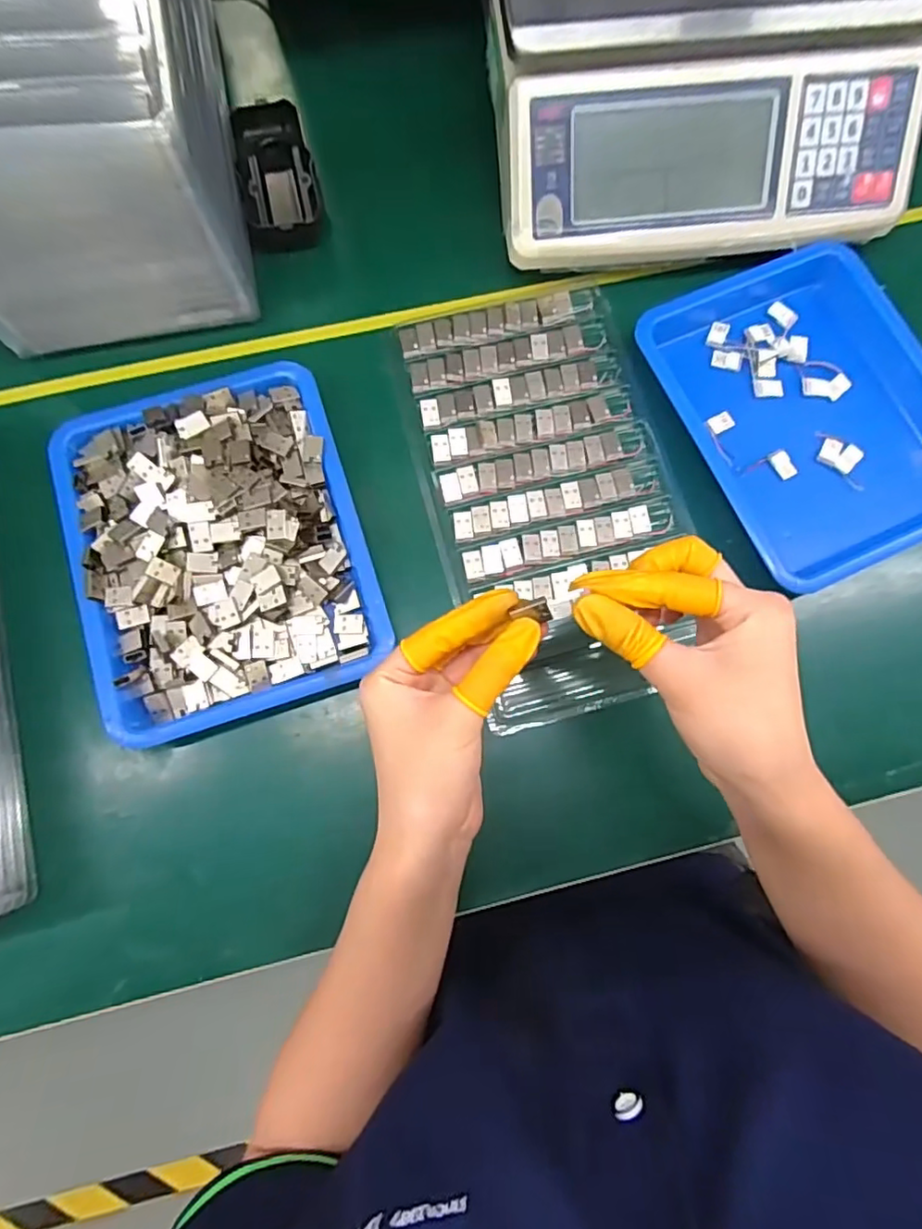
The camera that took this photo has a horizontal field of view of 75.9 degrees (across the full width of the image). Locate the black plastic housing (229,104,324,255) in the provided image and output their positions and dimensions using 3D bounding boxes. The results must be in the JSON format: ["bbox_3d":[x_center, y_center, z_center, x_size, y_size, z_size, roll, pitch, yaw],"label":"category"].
[{"bbox_3d":[-0.136,-0.324,0.439,0.054,0.030,0.104,-12,80,-4],"label":"black plastic housing"}]

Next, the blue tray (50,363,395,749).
[{"bbox_3d":[-0.150,-0.044,0.371,0.169,0.033,0.214,-17,80,-4],"label":"blue tray"}]

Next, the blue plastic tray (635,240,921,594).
[{"bbox_3d":[0.235,-0.139,0.399,0.170,0.028,0.216,-23,81,-5],"label":"blue plastic tray"}]

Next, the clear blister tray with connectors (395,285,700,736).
[{"bbox_3d":[0.061,-0.082,0.397,0.153,0.009,0.287,-14,80,-4],"label":"clear blister tray with connectors"}]

